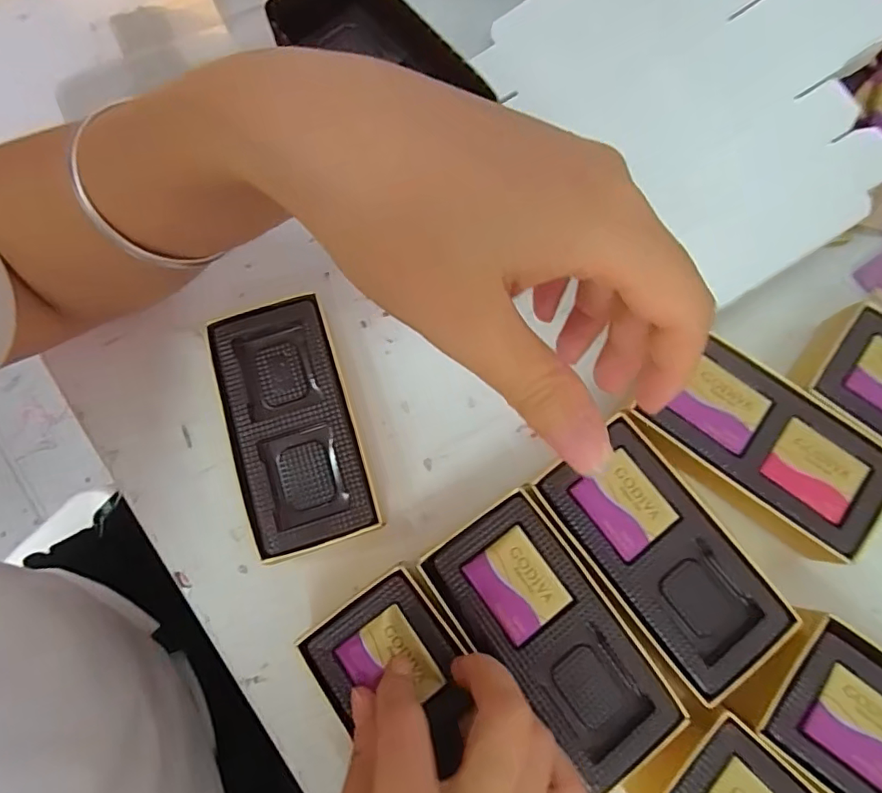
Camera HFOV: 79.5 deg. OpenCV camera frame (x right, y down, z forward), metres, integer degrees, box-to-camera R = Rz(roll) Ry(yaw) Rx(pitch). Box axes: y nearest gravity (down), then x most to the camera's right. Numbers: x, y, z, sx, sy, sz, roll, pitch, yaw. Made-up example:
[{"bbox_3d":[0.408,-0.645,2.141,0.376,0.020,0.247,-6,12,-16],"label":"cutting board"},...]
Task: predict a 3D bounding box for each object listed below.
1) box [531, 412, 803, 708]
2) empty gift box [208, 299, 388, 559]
[{"bbox_3d":[0.097,0.071,0.243,0.056,0.030,0.111,-37,80,-6],"label":"box"},{"bbox_3d":[-0.069,0.015,0.256,0.055,0.031,0.113,-18,79,-2],"label":"empty gift box"}]

